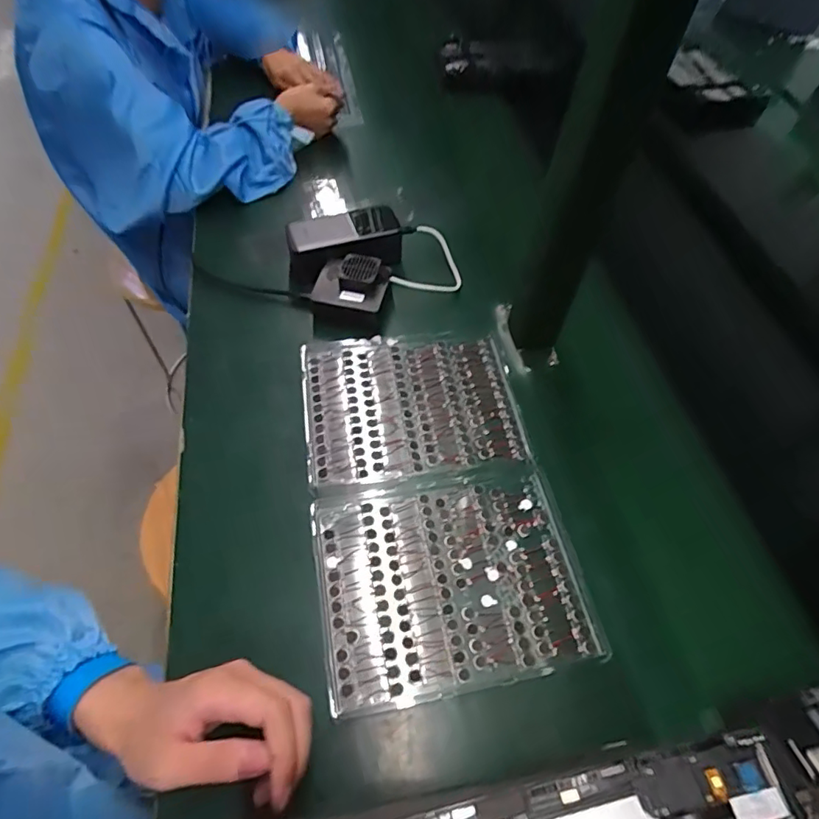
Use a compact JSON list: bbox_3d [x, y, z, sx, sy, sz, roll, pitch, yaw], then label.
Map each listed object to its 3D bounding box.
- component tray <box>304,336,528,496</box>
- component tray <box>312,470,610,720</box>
[{"bbox_3d":[0.001,-0.008,0.515,0.203,0.006,0.167,-7,56,-8],"label":"component tray"},{"bbox_3d":[0.033,0.137,0.423,0.206,0.007,0.164,-8,56,-9],"label":"component tray"}]

